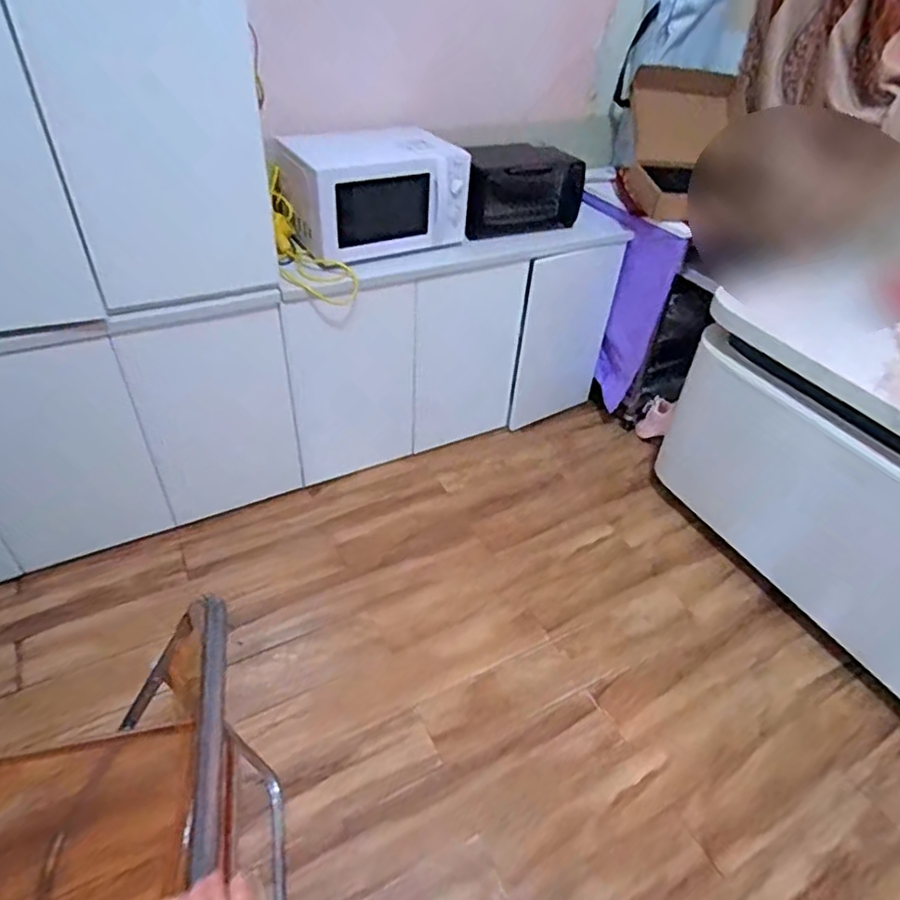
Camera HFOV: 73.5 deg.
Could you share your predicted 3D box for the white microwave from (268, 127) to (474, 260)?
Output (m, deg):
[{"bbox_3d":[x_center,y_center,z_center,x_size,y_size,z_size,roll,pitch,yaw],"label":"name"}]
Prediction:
[{"bbox_3d":[-0.215,-0.708,1.625,0.496,0.269,0.263,-18,46,-24],"label":"white microwave"}]

